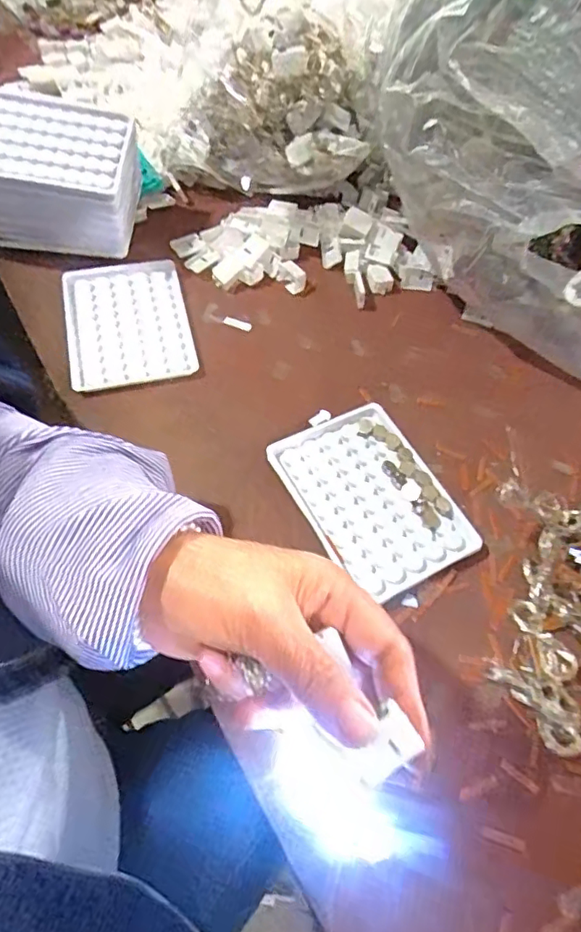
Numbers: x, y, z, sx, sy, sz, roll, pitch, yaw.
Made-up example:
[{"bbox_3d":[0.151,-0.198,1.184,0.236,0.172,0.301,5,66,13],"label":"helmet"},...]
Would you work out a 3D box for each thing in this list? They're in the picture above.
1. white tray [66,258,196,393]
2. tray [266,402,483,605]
[{"bbox_3d":[-0.134,-0.120,0.469,0.096,0.007,0.131,-11,61,-10],"label":"white tray"},{"bbox_3d":[0.054,0.020,0.388,0.090,0.014,0.132,-25,64,-17],"label":"tray"}]

